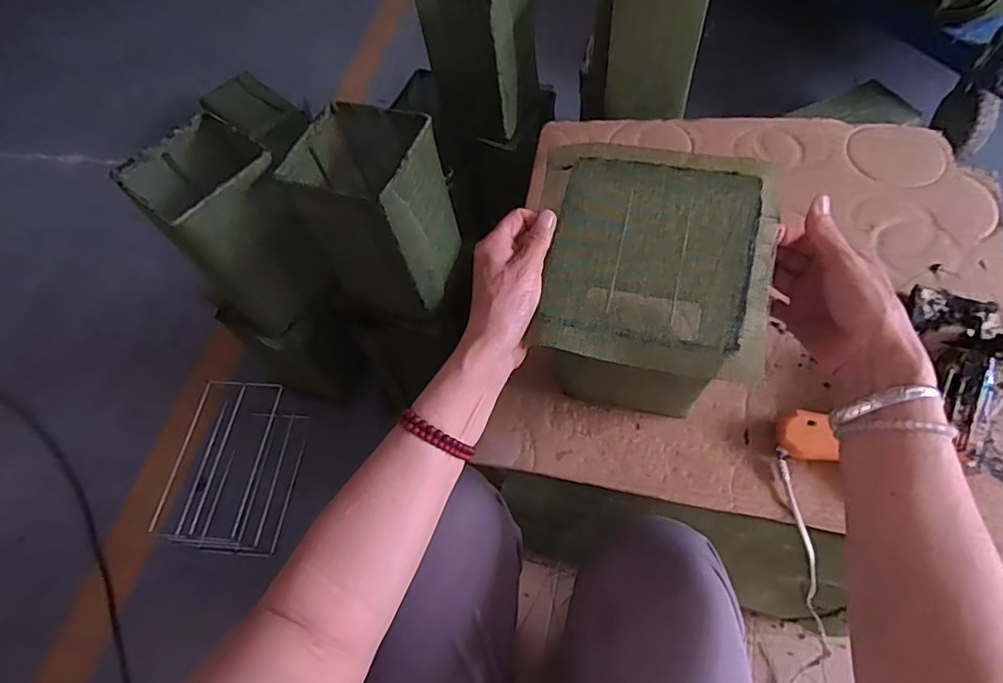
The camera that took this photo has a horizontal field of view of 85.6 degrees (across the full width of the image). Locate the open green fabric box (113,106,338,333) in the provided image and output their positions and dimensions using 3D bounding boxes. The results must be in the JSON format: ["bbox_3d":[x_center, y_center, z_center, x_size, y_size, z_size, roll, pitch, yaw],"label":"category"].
[{"bbox_3d":[-0.359,-0.152,0.744,0.180,0.240,0.140,39,72,24],"label":"open green fabric box"}]

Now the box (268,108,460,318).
[{"bbox_3d":[-0.156,-0.175,0.718,0.165,0.214,0.138,18,65,16],"label":"box"}]

